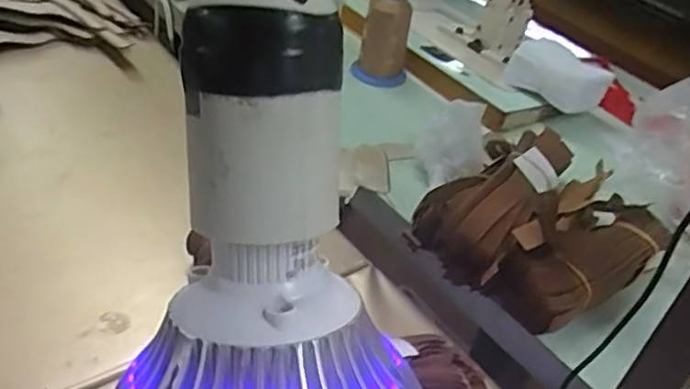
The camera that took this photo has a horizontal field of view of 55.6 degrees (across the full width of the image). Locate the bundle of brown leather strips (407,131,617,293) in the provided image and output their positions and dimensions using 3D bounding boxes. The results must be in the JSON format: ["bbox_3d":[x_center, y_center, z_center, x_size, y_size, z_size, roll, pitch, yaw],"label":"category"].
[{"bbox_3d":[0.141,0.010,0.577,0.119,0.074,0.179,32,43,25],"label":"bundle of brown leather strips"}]

